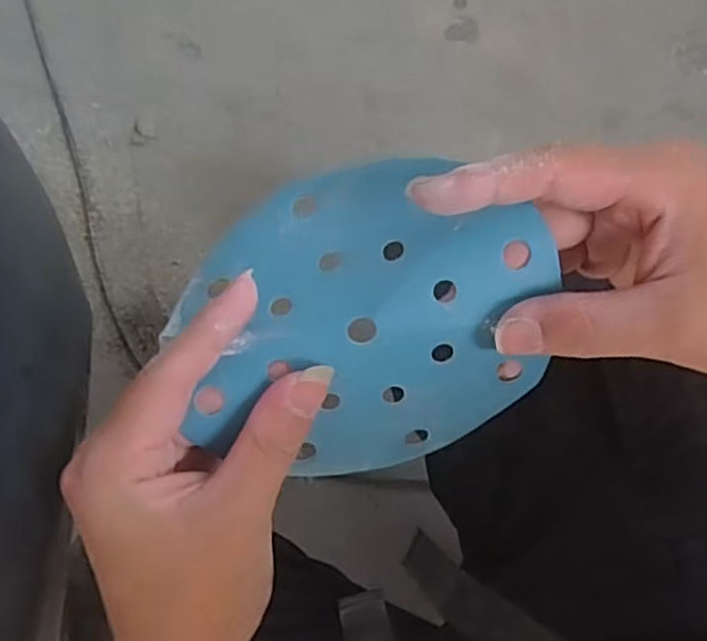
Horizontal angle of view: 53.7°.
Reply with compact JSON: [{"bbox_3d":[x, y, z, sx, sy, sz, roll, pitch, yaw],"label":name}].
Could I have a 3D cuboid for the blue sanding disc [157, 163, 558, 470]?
[{"bbox_3d":[0.004,-0.002,0.269,0.135,0.049,0.112,-10,80,-1],"label":"blue sanding disc"}]

